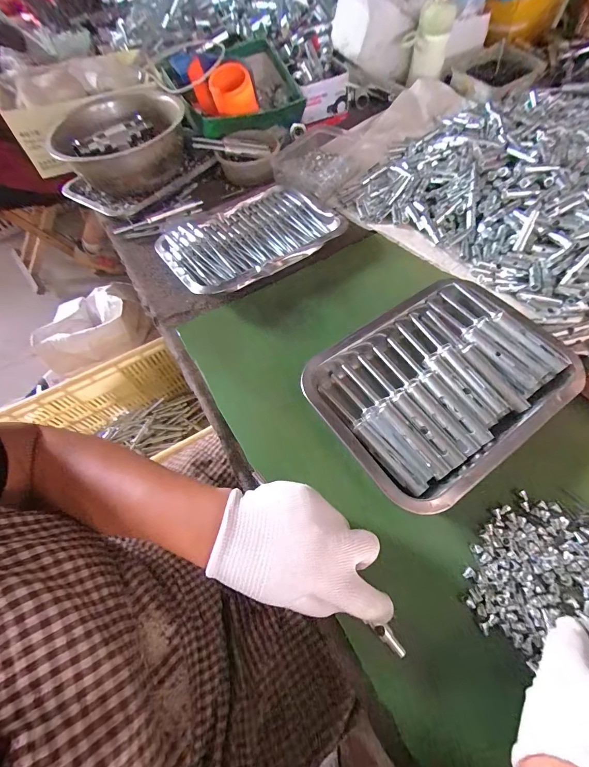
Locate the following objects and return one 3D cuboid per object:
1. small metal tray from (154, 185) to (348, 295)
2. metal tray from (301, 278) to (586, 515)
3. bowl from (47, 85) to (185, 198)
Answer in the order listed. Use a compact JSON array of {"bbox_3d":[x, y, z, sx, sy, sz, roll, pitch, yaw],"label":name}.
[{"bbox_3d":[-0.070,-0.225,0.489,0.248,0.032,0.177,-34,64,-14],"label":"small metal tray"},{"bbox_3d":[0.151,-0.005,0.340,0.253,0.033,0.185,-32,63,-13],"label":"metal tray"},{"bbox_3d":[-0.285,-0.416,0.573,0.197,0.098,0.243,-9,60,-1],"label":"bowl"}]

